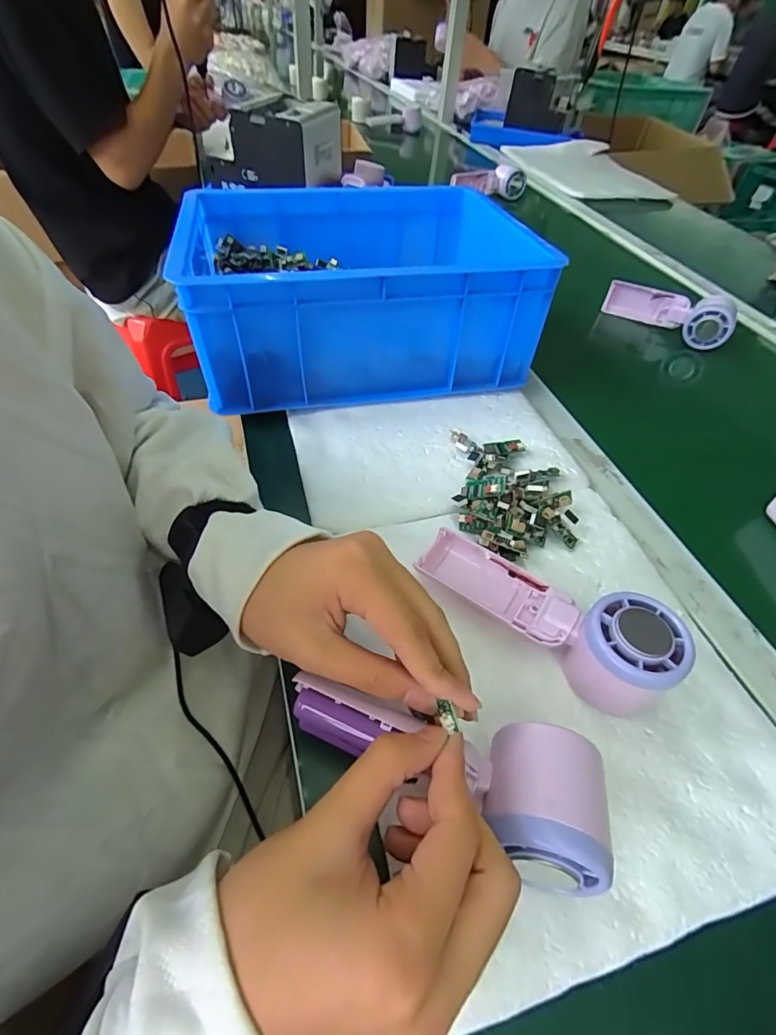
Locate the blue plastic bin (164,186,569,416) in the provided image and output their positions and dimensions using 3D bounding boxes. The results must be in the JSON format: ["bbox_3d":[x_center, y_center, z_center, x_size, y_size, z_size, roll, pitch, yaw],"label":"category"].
[{"bbox_3d":[-0.028,-0.252,0.492,0.320,0.129,0.261,-6,51,-9],"label":"blue plastic bin"}]

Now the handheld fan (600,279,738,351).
[{"bbox_3d":[0.392,-0.289,0.635,0.167,0.065,0.045,32,55,21],"label":"handheld fan"}]

